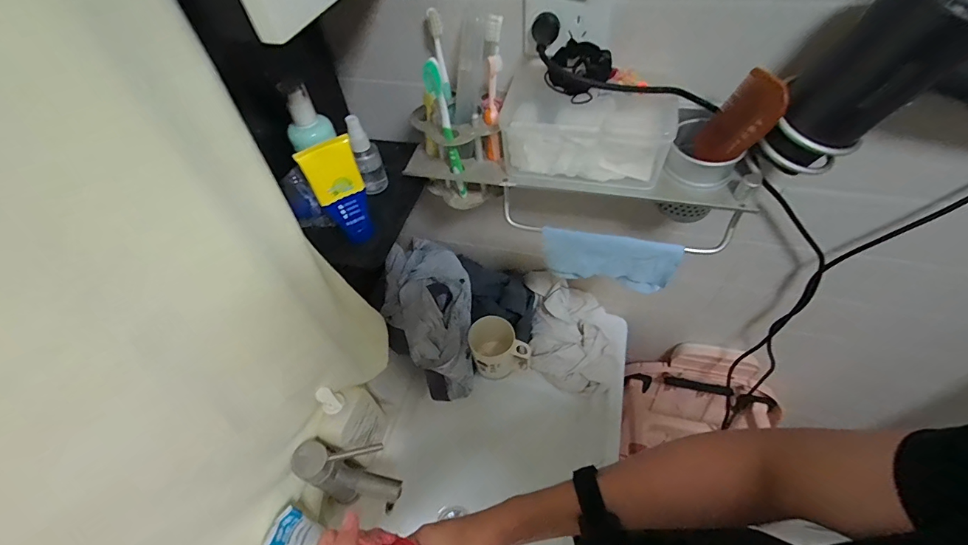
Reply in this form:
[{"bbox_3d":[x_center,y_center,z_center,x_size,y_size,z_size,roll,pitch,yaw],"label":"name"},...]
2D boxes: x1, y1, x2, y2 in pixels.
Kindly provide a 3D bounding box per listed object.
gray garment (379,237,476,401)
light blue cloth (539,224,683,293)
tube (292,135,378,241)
[{"bbox_3d":[-0.094,0.083,0.752,0.144,0.178,0.226,-6,52,0],"label":"gray garment"},{"bbox_3d":[0.152,-0.013,0.514,0.159,0.083,0.017,10,54,12],"label":"light blue cloth"},{"bbox_3d":[-0.151,-0.082,0.443,0.052,0.116,0.029,-22,54,-12],"label":"tube"}]

